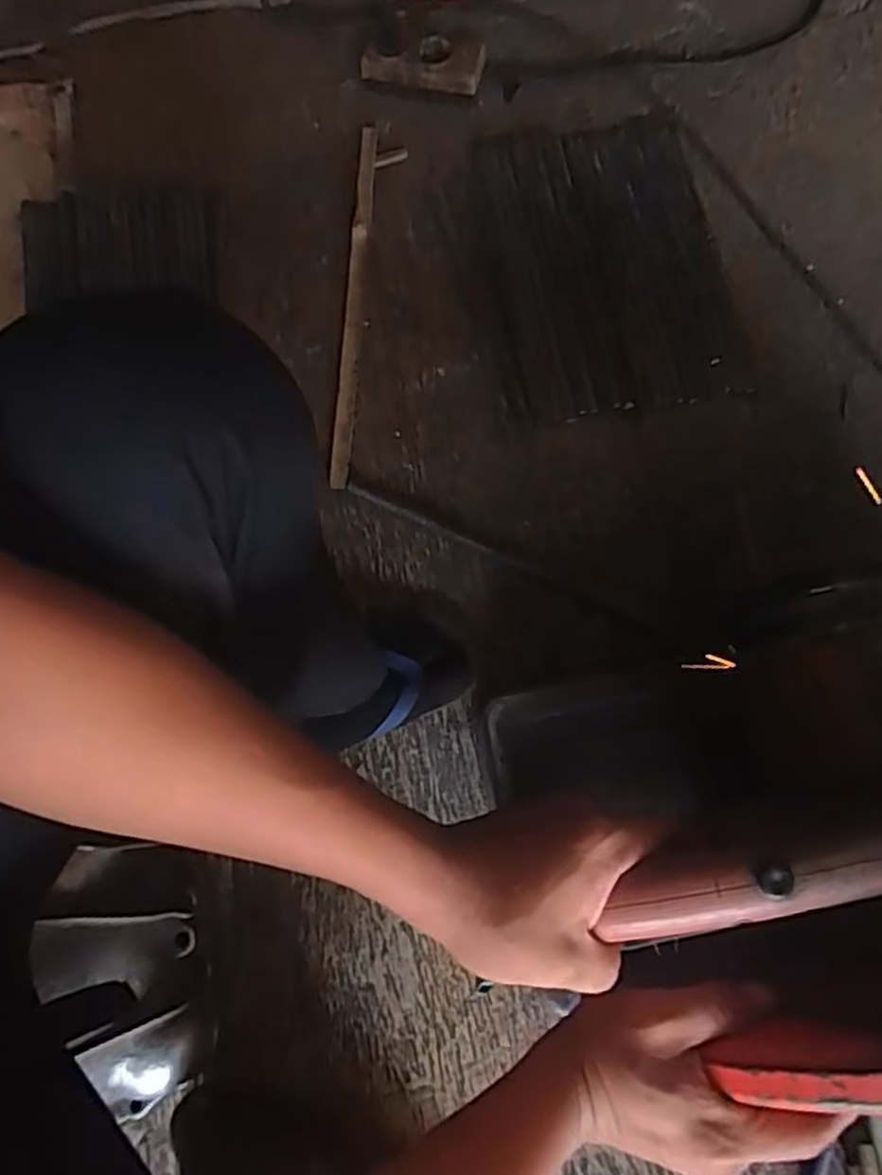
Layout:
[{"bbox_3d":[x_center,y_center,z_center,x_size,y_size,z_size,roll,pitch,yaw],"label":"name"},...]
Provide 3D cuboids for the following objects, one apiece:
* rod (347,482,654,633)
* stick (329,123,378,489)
[{"bbox_3d":[0.055,-0.033,0.725,0.326,0.006,0.016,26,77,9],"label":"rod"},{"bbox_3d":[-0.095,-0.317,0.801,0.019,0.022,0.442,2,75,3],"label":"stick"}]

